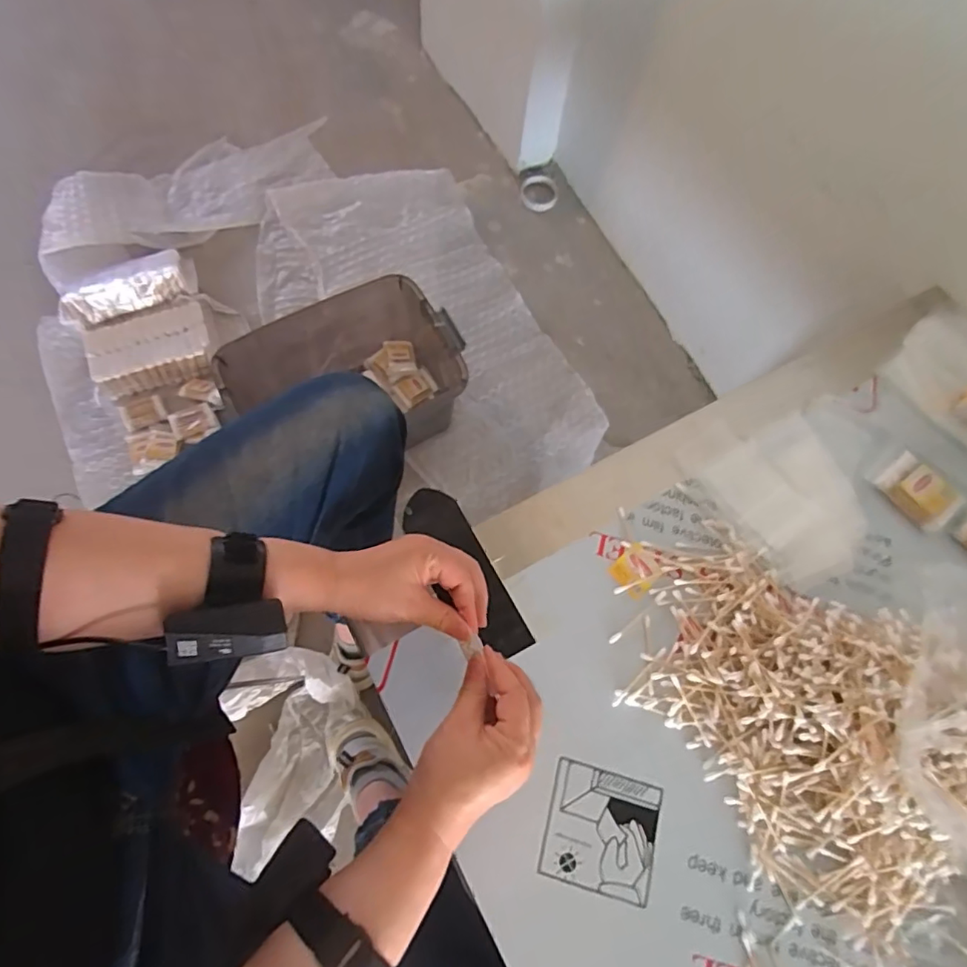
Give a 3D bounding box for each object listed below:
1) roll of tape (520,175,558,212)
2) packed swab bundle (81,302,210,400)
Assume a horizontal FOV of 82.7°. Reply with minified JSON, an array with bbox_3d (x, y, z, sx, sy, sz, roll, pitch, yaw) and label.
[{"bbox_3d":[0.131,-0.671,1.267,0.089,0.014,0.090,1,72,-2],"label":"roll of tape"},{"bbox_3d":[-0.622,-0.250,1.043,0.210,0.073,0.120,-21,74,-9],"label":"packed swab bundle"}]

